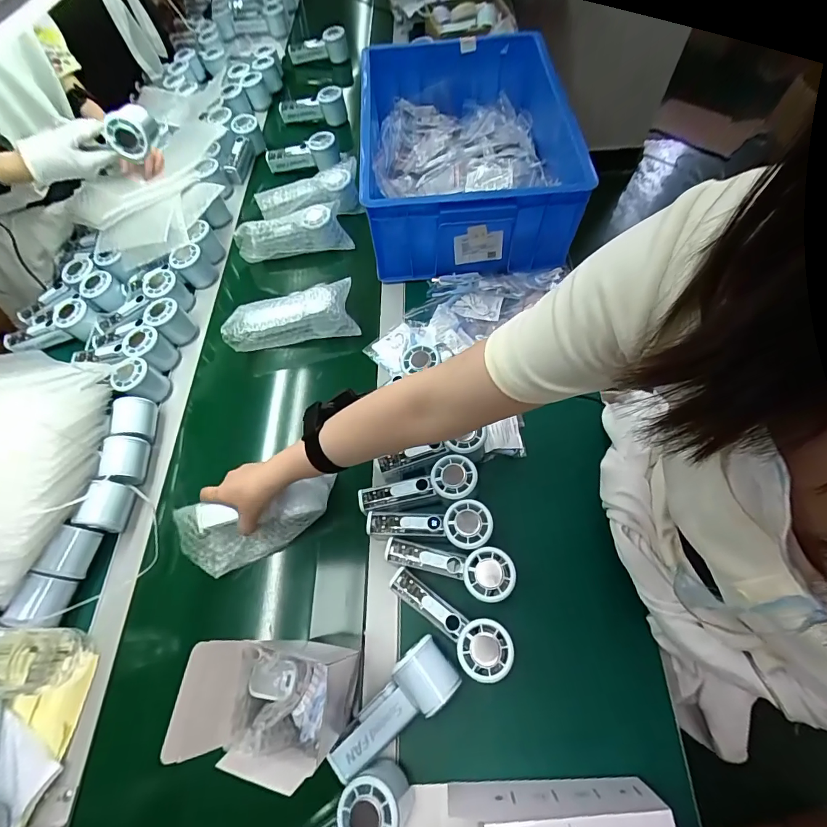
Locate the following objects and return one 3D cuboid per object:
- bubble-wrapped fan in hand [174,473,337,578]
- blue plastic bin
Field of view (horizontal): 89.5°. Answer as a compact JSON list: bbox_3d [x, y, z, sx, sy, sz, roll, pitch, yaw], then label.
[{"bbox_3d":[-0.196,0.134,0.547,0.188,0.065,0.096,-20,108,-2],"label":"bubble-wrapped fan in hand"},{"bbox_3d":[0.101,-0.476,0.757,0.349,0.158,0.446,-3,63,2],"label":"blue plastic bin"}]

